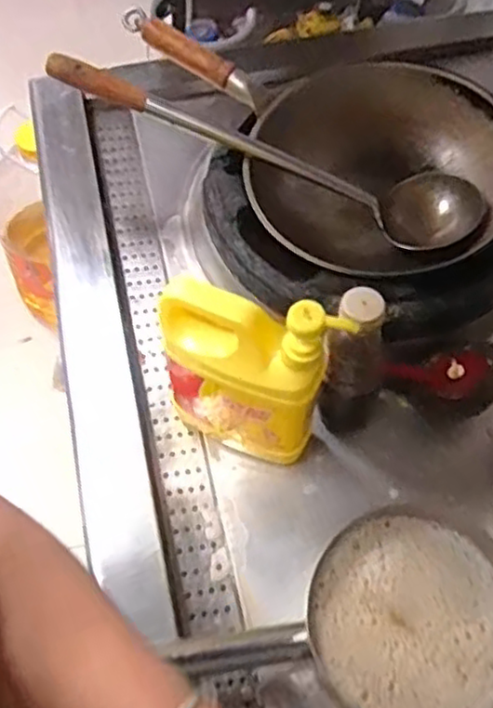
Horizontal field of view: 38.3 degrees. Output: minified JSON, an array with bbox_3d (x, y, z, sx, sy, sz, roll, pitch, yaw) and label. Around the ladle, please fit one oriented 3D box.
[{"bbox_3d":[0.027,-0.228,0.809,0.508,0.076,0.120,18,60,-11],"label":"ladle"}]

